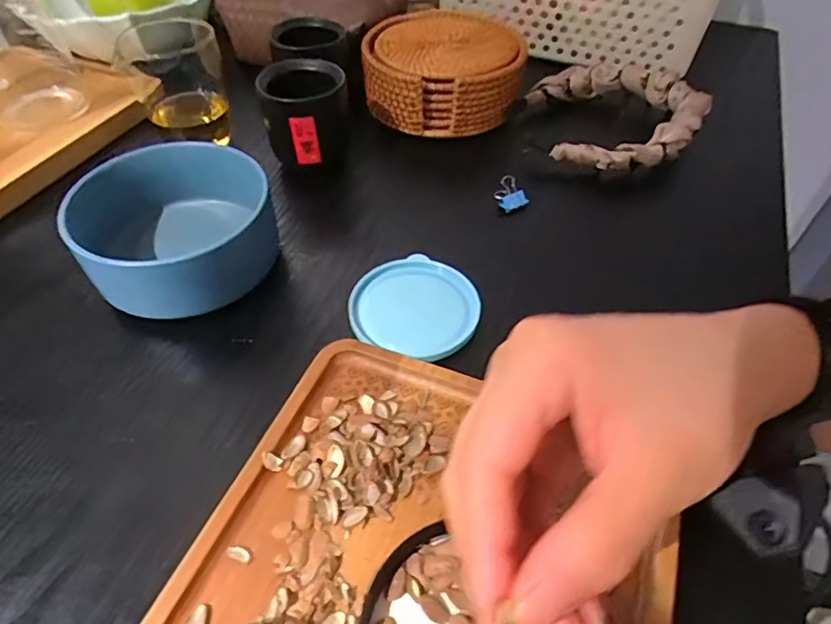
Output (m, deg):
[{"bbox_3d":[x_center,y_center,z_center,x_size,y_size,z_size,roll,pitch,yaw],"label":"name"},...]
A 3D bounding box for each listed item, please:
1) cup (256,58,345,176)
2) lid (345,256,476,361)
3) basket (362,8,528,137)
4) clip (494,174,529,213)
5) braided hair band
[{"bbox_3d":[-0.088,-0.162,0.428,0.065,0.060,0.076,-9,51,-8],"label":"cup"},{"bbox_3d":[0.000,-0.004,0.347,0.079,0.009,0.075,0,50,0],"label":"lid"},{"bbox_3d":[0.026,-0.223,0.495,0.139,0.056,0.130,0,50,0],"label":"basket"},{"bbox_3d":[0.075,-0.093,0.418,0.019,0.019,0.026,-16,52,-14],"label":"clip"},{"bbox_3d":[0.175,-0.180,0.475,0.148,0.035,0.147,1,49,-1],"label":"braided hair band"}]

